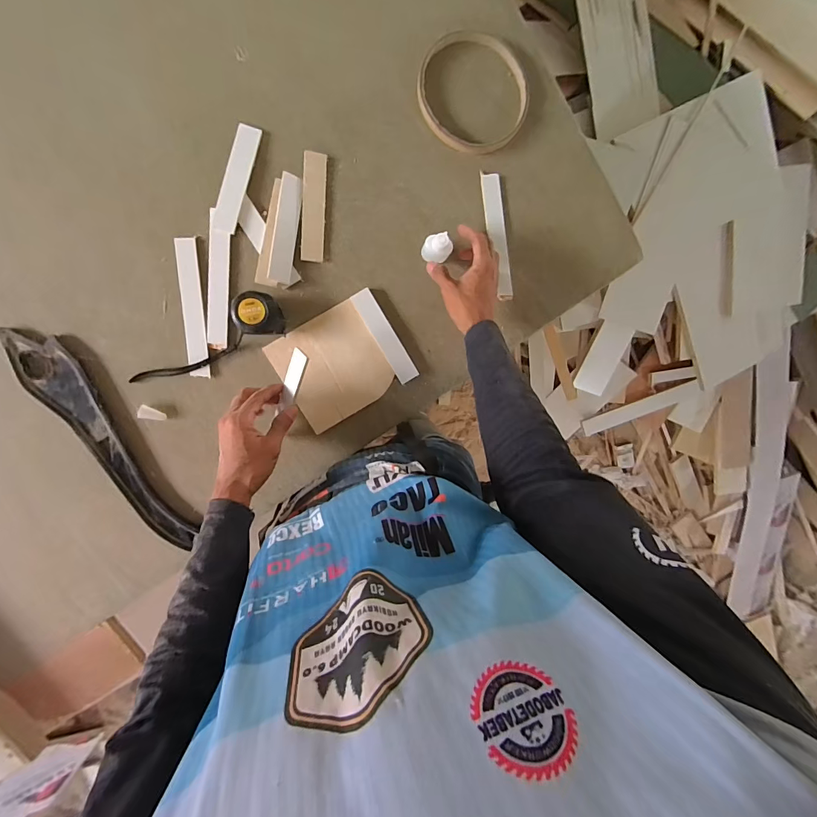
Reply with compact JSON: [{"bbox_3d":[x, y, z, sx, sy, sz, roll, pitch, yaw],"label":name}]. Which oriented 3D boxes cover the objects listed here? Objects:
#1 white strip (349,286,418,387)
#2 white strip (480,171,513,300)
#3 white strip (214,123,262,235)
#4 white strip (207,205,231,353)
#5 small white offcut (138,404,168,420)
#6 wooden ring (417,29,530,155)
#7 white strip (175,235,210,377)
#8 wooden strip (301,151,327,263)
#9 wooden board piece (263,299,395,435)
[{"bbox_3d":[-0.035,-0.108,0.590,0.031,0.014,0.149,-32,98,-5],"label":"white strip"},{"bbox_3d":[0.138,-0.267,0.606,0.029,0.014,0.190,-10,96,-8],"label":"white strip"},{"bbox_3d":[-0.240,-0.321,0.544,0.031,0.008,0.149,15,92,-10],"label":"white strip"},{"bbox_3d":[-0.271,-0.179,0.551,0.029,0.008,0.185,2,94,-9],"label":"white strip"},{"bbox_3d":[-0.363,0.007,0.550,0.031,0.014,0.019,11,92,-9],"label":"small white offcut"},{"bbox_3d":[0.098,-0.473,0.579,0.167,0.019,0.170,-1,94,-9],"label":"wooden ring"},{"bbox_3d":[-0.306,-0.143,0.553,0.029,0.006,0.192,-5,95,-8],"label":"white strip"},{"bbox_3d":[-0.137,-0.291,0.562,0.032,0.009,0.150,2,94,-9],"label":"wooden strip"},{"bbox_3d":[-0.112,-0.061,0.582,0.146,0.011,0.147,-31,98,-6],"label":"wooden board piece"}]

